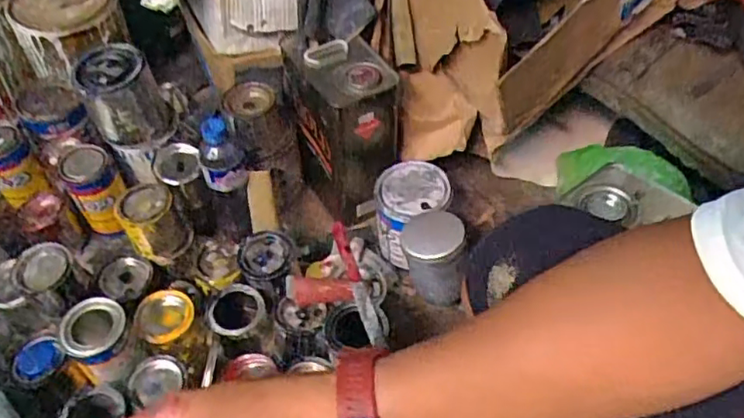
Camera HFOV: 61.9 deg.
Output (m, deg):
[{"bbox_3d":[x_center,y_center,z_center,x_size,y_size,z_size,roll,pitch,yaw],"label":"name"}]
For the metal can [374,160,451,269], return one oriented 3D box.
[{"bbox_3d":[0.054,0.009,0.886,0.101,0.130,0.094,0,51,1],"label":"metal can"}]

